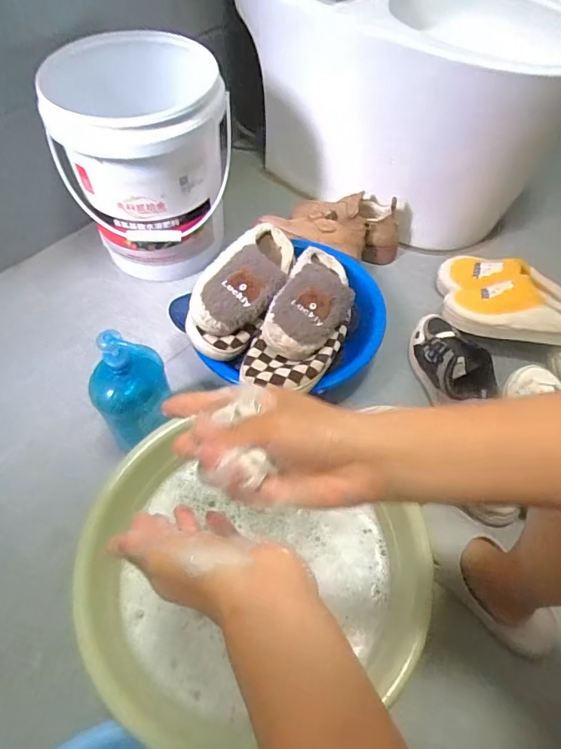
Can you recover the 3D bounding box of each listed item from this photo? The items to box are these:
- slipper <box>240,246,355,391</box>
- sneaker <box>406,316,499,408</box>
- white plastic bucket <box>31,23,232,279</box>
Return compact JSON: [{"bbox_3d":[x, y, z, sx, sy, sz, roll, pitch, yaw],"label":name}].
[{"bbox_3d":[0.045,-0.096,0.776,0.124,0.082,0.308,21,58,13],"label":"slipper"},{"bbox_3d":[0.298,-0.021,0.851,0.096,0.087,0.207,-8,56,-7],"label":"sneaker"},{"bbox_3d":[-0.243,-0.392,0.919,0.283,0.337,0.282,0,56,-1],"label":"white plastic bucket"}]

